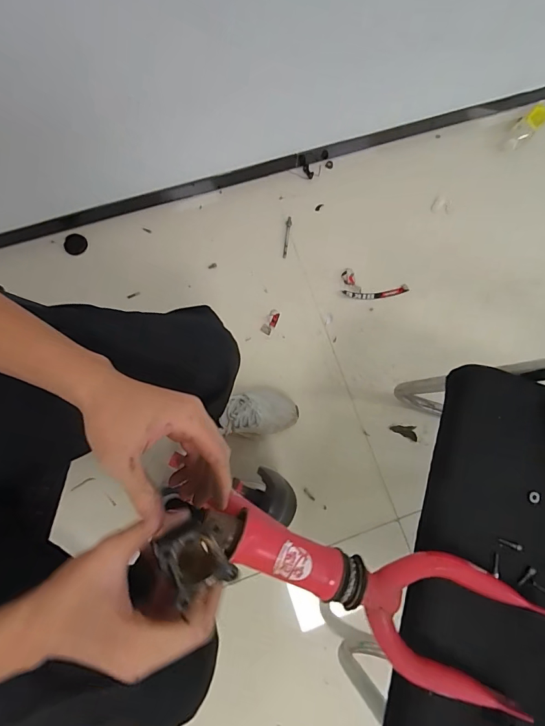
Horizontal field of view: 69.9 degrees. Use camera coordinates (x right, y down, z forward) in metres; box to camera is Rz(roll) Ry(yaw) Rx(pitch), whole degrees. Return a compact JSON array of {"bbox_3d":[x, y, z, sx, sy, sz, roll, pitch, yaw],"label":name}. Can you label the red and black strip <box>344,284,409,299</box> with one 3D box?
[{"bbox_3d":[0.262,-0.178,0.991,0.165,0.008,0.026,-6,77,-2],"label":"red and black strip"}]

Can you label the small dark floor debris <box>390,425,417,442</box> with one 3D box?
[{"bbox_3d":[0.314,0.160,0.926,0.065,0.009,0.030,21,78,4],"label":"small dark floor debris"}]

